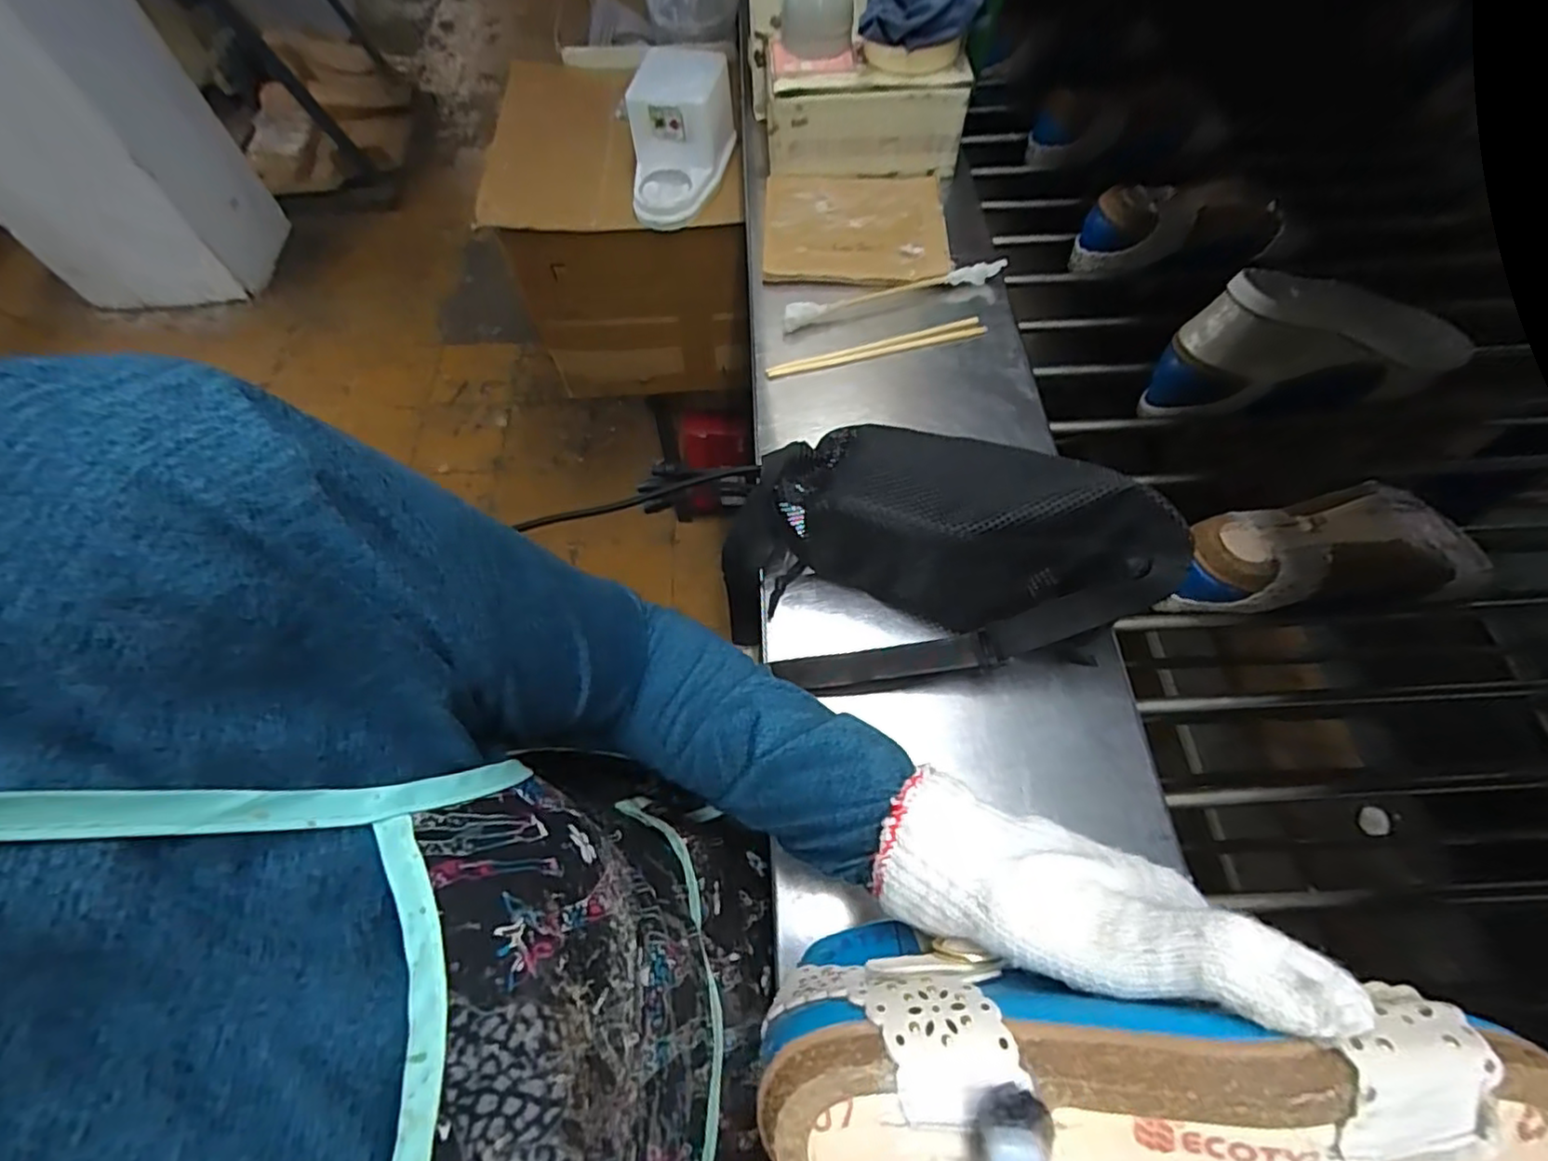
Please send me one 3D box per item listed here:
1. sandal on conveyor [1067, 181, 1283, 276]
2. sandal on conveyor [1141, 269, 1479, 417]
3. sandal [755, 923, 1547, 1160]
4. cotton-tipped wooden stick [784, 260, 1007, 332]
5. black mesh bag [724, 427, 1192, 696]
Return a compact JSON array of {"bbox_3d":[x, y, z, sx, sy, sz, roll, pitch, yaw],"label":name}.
[{"bbox_3d":[0.400,-0.348,0.658,0.179,0.063,0.075,-3,62,1],"label":"sandal on conveyor"},{"bbox_3d":[0.459,-0.194,0.558,0.250,0.107,0.078,-4,62,0],"label":"sandal on conveyor"},{"bbox_3d":[0.114,0.150,0.192,0.226,0.055,0.080,3,93,13],"label":"sandal"},{"bbox_3d":[0.109,-0.258,0.592,0.215,0.022,0.018,-20,63,-9],"label":"cotton-tipped wooden stick"},{"bbox_3d":[0.096,-0.029,0.428,0.256,0.099,0.176,-7,62,-1],"label":"black mesh bag"}]

